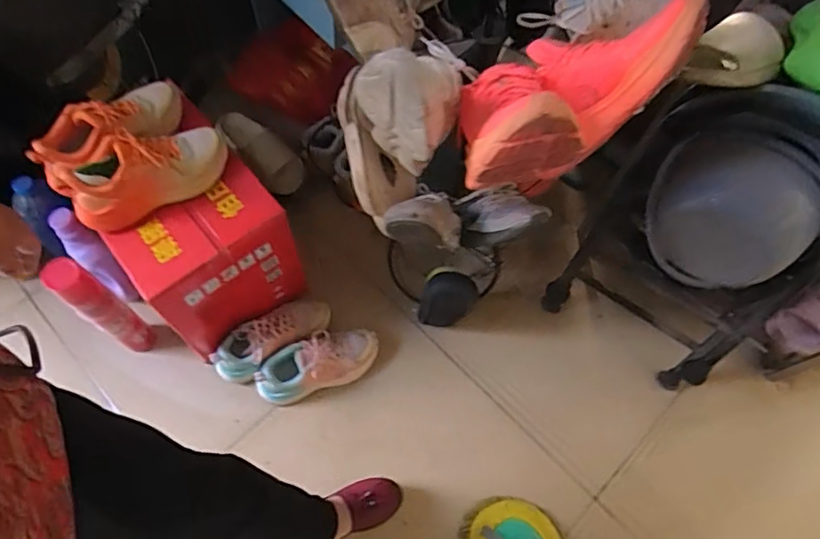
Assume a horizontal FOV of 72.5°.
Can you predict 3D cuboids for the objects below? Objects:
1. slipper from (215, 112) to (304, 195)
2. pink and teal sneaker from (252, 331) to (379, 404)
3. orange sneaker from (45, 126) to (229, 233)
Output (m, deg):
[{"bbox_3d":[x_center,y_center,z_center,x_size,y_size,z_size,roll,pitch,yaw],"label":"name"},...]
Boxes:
[{"bbox_3d":[-0.353,-0.284,1.358,0.240,0.068,0.109,42,110,2],"label":"slipper"},{"bbox_3d":[-0.192,0.197,1.160,0.260,0.090,0.095,-18,67,-11],"label":"pink and teal sneaker"},{"bbox_3d":[-0.436,-0.166,0.927,0.262,0.101,0.095,-31,68,-15],"label":"orange sneaker"}]

